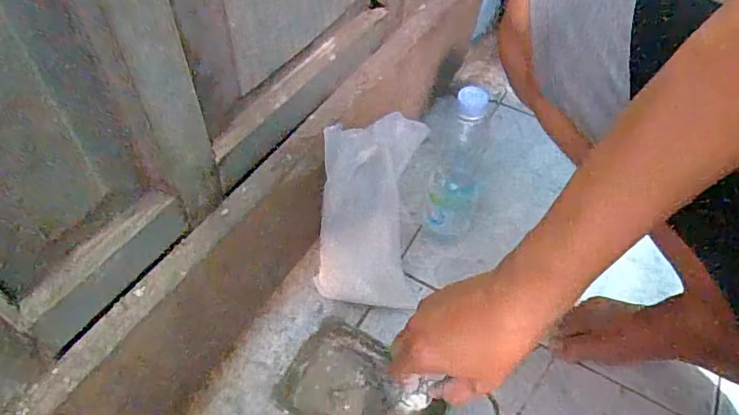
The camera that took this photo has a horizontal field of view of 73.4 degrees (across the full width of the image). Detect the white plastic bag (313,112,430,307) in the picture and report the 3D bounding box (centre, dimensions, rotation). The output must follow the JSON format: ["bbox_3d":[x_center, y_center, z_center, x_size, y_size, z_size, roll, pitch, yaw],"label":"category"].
[{"bbox_3d":[-0.001,0.013,0.551,0.107,0.244,0.025,-5,35,-11],"label":"white plastic bag"}]

